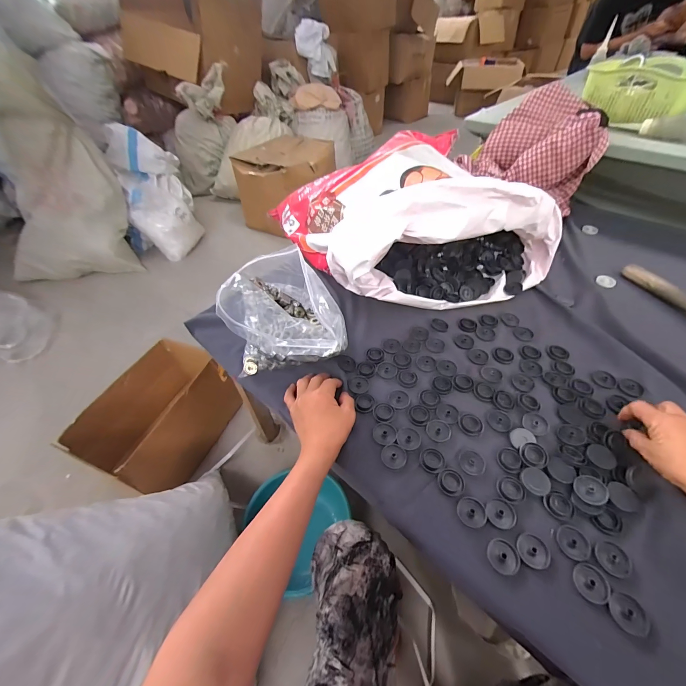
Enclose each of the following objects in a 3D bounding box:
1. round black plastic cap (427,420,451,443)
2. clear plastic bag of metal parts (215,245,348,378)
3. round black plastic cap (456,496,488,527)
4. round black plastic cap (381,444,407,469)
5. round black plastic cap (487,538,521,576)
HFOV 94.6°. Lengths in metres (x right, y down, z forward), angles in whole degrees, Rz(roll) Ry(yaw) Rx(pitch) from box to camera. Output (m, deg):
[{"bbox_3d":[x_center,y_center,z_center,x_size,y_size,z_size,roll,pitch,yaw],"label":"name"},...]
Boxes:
[{"bbox_3d":[0.137,0.125,0.451,0.033,0.004,0.034,-2,47,2],"label":"round black plastic cap"},{"bbox_3d":[-0.091,-0.078,0.512,0.178,0.167,0.184,-1,48,2],"label":"clear plastic bag of metal parts"},{"bbox_3d":[0.157,0.206,0.386,0.031,0.008,0.031,-2,47,2],"label":"round black plastic cap"},{"bbox_3d":[0.069,0.153,0.429,0.033,0.004,0.032,-2,47,2],"label":"round black plastic cap"},{"bbox_3d":[0.180,0.239,0.354,0.030,0.008,0.034,-21,50,-15],"label":"round black plastic cap"}]

